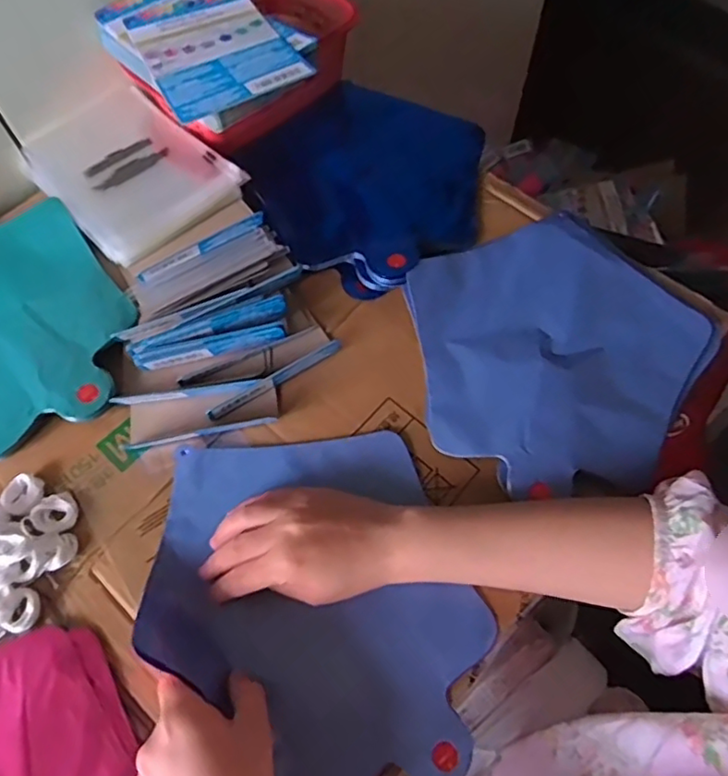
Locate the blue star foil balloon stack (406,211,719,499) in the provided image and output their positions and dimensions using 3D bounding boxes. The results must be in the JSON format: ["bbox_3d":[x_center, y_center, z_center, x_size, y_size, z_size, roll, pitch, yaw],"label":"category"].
[{"bbox_3d":[0.156,-0.033,0.476,0.246,0.032,0.223,-27,66,-11],"label":"blue star foil balloon stack"}]

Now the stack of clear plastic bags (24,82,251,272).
[{"bbox_3d":[-0.218,-0.204,0.554,0.137,0.021,0.185,-40,69,-17],"label":"stack of clear plastic bags"}]

